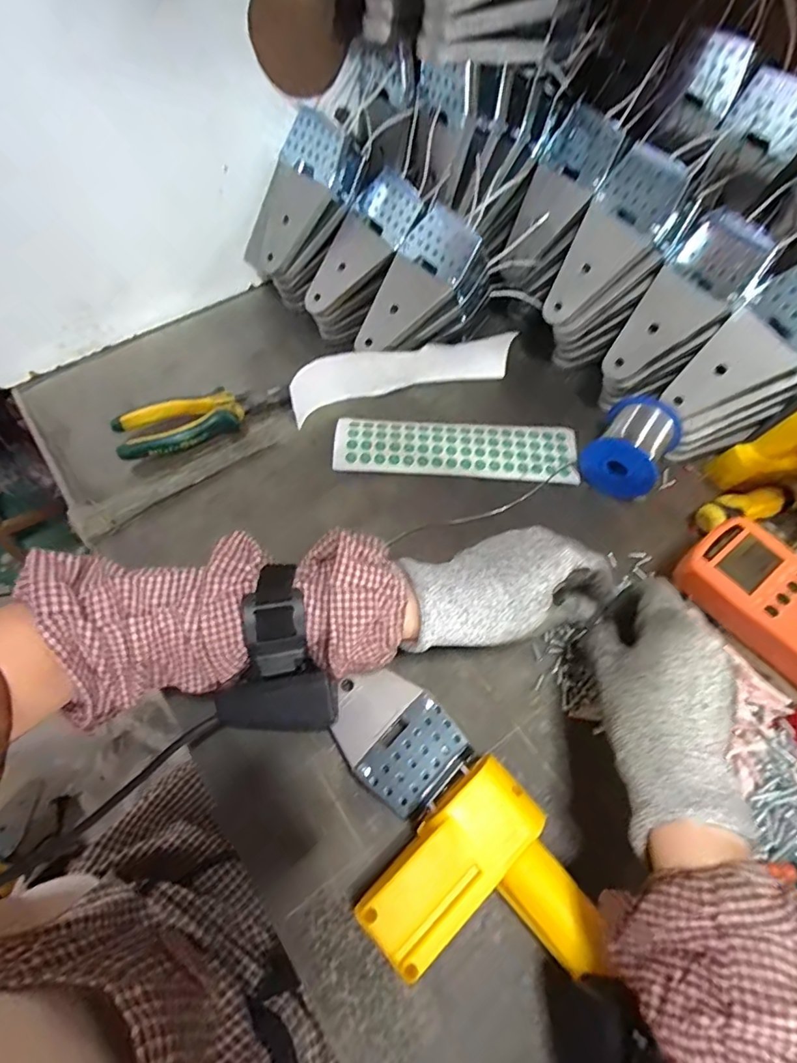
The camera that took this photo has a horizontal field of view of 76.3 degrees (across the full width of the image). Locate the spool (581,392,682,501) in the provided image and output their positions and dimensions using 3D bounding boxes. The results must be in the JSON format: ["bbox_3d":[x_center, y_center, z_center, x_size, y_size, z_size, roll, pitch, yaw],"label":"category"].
[{"bbox_3d":[0.204,-0.074,0.447,0.064,0.053,0.075,31,67,14],"label":"spool"}]

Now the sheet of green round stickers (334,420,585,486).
[{"bbox_3d":[0.054,-0.075,0.468,0.220,0.007,0.059,3,65,-2],"label":"sheet of green round stickers"}]

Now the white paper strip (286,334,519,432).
[{"bbox_3d":[0.005,-0.147,0.470,0.208,0.059,0.020,-13,65,-7],"label":"white paper strip"}]

